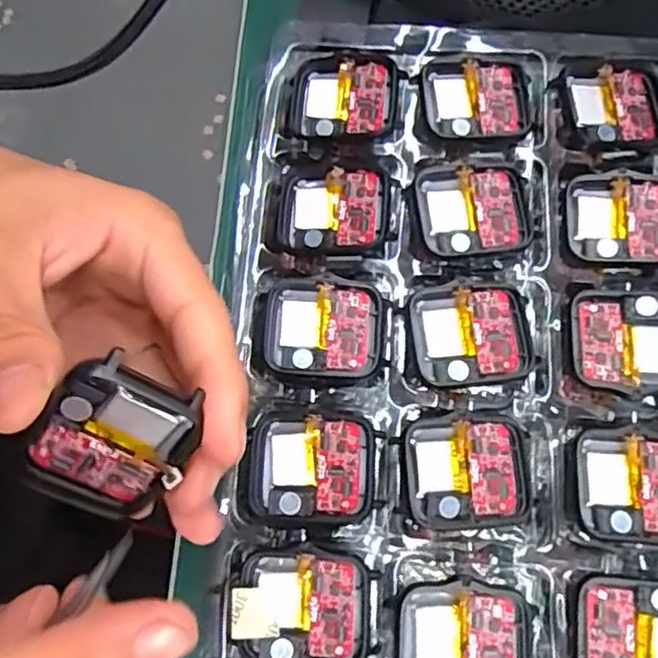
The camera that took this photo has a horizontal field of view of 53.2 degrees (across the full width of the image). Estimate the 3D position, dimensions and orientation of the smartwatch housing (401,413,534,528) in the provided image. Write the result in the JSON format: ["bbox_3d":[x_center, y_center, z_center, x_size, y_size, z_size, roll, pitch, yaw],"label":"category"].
[{"bbox_3d":[0.048,0.048,0.223,0.042,0.004,0.037,-3,74,-2],"label":"smartwatch housing"}]

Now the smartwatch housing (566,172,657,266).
[{"bbox_3d":[0.114,-0.042,0.249,0.043,0.004,0.037,6,74,1],"label":"smartwatch housing"}]

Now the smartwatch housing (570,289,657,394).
[{"bbox_3d":[0.110,0.004,0.236,0.041,0.004,0.037,3,74,0],"label":"smartwatch housing"}]

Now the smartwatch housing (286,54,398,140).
[{"bbox_3d":[0.006,-0.093,0.269,0.043,0.013,0.037,3,74,0],"label":"smartwatch housing"}]

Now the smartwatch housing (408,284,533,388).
[{"bbox_3d":[0.051,0.002,0.237,0.042,0.006,0.036,-5,74,-3],"label":"smartwatch housing"}]

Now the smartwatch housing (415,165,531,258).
[{"bbox_3d":[0.056,-0.045,0.249,0.043,0.006,0.035,-6,74,-3],"label":"smartwatch housing"}]

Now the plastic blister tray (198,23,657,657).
[{"bbox_3d":[0.108,0.012,0.253,0.289,0.044,0.262,3,75,1],"label":"plastic blister tray"}]

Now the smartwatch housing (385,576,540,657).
[{"bbox_3d":[0.043,0.100,0.209,0.046,0.006,0.037,3,74,0],"label":"smartwatch housing"}]

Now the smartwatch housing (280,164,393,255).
[{"bbox_3d":[0.001,-0.046,0.257,0.043,0.013,0.037,5,74,1],"label":"smartwatch housing"}]

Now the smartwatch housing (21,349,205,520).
[{"bbox_3d":[-0.056,0.030,0.167,0.035,0.005,0.049,27,116,-23],"label":"smartwatch housing"}]

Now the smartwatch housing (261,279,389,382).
[{"bbox_3d":[-0.002,0.001,0.246,0.045,0.008,0.036,7,74,1],"label":"smartwatch housing"}]

